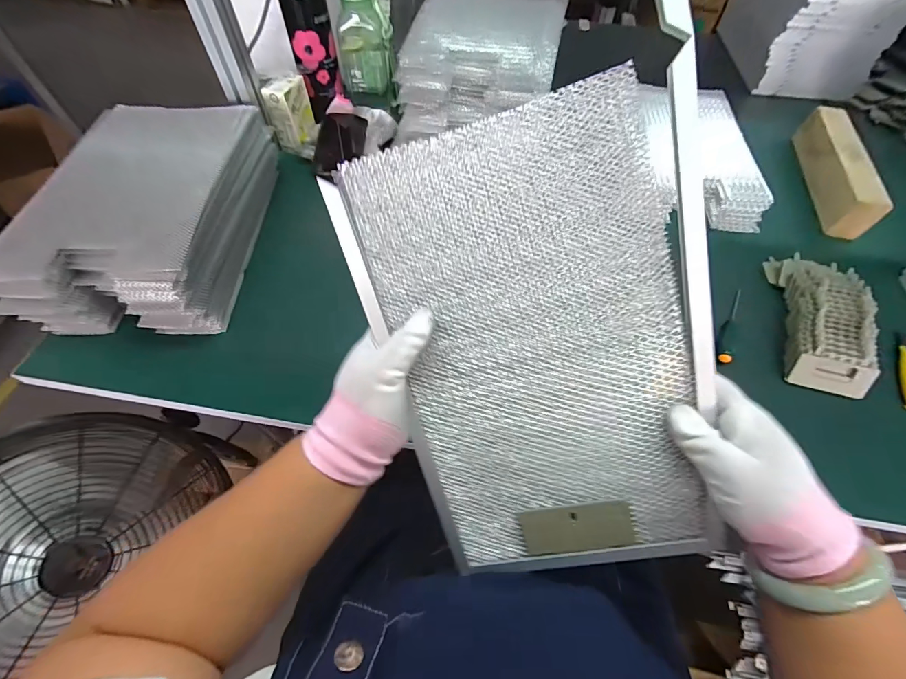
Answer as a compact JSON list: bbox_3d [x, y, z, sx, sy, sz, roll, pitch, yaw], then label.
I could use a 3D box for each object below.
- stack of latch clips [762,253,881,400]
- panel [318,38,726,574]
[{"bbox_3d":[0.485,-0.029,0.512,0.096,0.038,0.201,15,58,7],"label":"stack of latch clips"},{"bbox_3d":[0.063,0.017,0.283,0.219,0.025,0.334,-12,101,13],"label":"panel"}]

